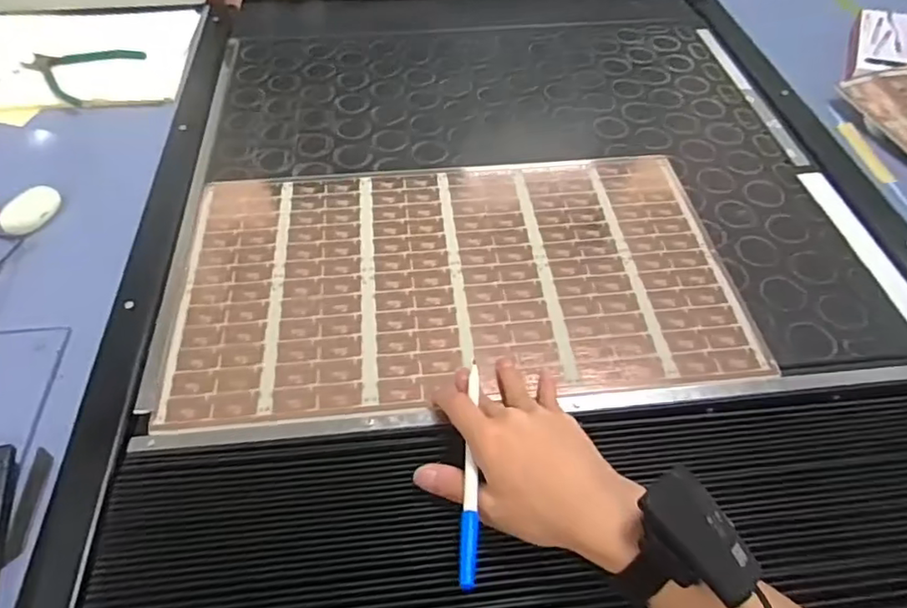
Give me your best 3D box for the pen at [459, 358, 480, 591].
[{"bbox_3d":[0.012,0.108,0.421,0.011,0.009,0.175,3,44,1],"label":"pen"}]

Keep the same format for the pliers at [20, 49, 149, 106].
[{"bbox_3d":[-0.471,-0.312,0.786,0.137,0.009,0.123,38,60,25],"label":"pliers"}]

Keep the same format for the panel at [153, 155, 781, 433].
[{"bbox_3d":[0.005,-0.034,0.579,0.502,0.010,0.291,-4,52,-4],"label":"panel"}]

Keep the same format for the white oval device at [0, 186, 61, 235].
[{"bbox_3d":[-0.456,-0.102,0.649,0.053,0.014,0.064,19,54,13],"label":"white oval device"}]

